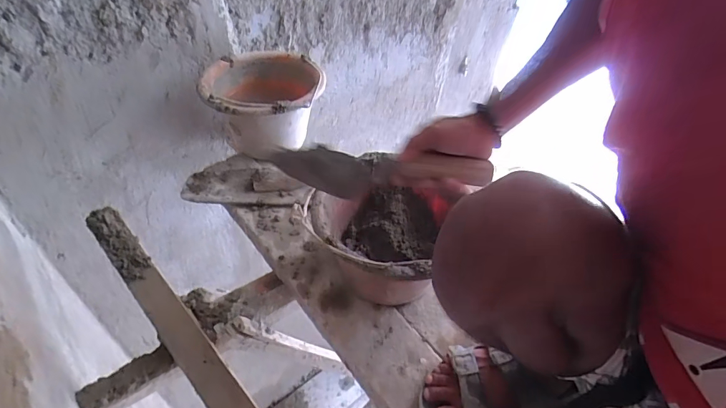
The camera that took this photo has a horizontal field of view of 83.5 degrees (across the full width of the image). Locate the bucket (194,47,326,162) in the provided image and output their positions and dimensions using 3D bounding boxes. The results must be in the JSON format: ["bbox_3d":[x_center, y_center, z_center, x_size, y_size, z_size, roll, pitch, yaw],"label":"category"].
[{"bbox_3d":[-0.213,-0.216,0.895,0.240,0.159,0.252,3,46,-3],"label":"bucket"}]

